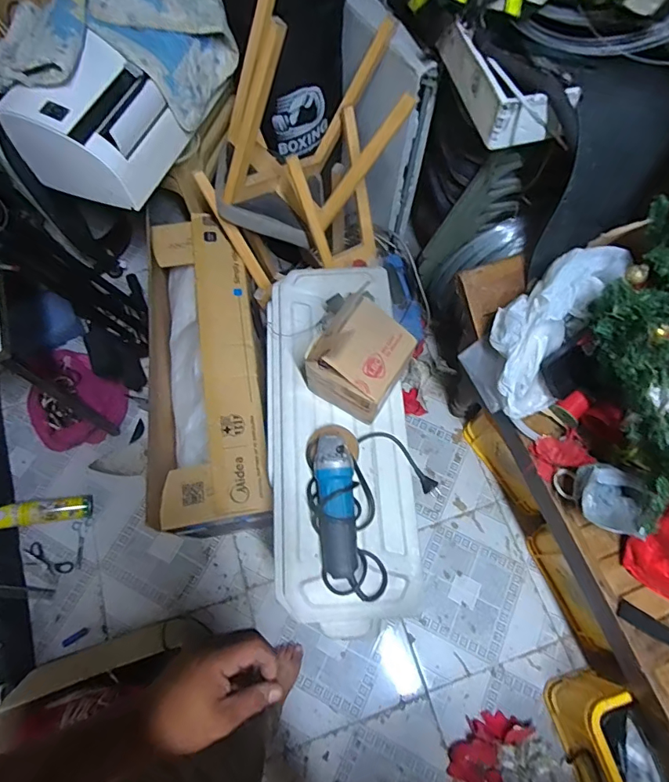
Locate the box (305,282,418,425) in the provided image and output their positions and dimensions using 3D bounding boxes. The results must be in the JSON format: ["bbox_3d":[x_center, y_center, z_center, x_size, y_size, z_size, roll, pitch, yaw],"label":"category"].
[{"bbox_3d":[0.049,-0.057,0.885,0.164,0.187,0.157,33,72,12],"label":"box"}]

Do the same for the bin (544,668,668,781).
[{"bbox_3d":[0.666,0.902,1.080,0.138,0.271,0.363,-14,69,-6],"label":"bin"}]

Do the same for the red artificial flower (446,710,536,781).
[{"bbox_3d":[0.394,0.933,1.172,0.156,0.060,0.230,33,72,12],"label":"red artificial flower"}]

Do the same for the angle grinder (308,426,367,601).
[{"bbox_3d":[0.012,0.206,0.847,0.113,0.073,0.313,-7,69,-3],"label":"angle grinder"}]

